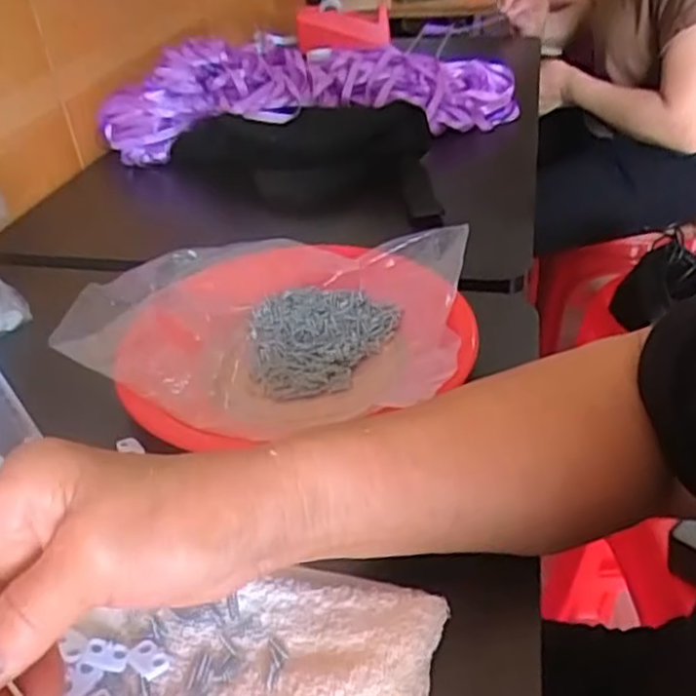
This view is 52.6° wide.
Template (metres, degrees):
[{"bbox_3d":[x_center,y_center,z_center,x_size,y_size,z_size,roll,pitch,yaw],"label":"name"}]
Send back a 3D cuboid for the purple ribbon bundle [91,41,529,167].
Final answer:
[{"bbox_3d":[-0.030,-0.308,0.821,0.492,0.111,0.141,-11,37,-10],"label":"purple ribbon bundle"}]

